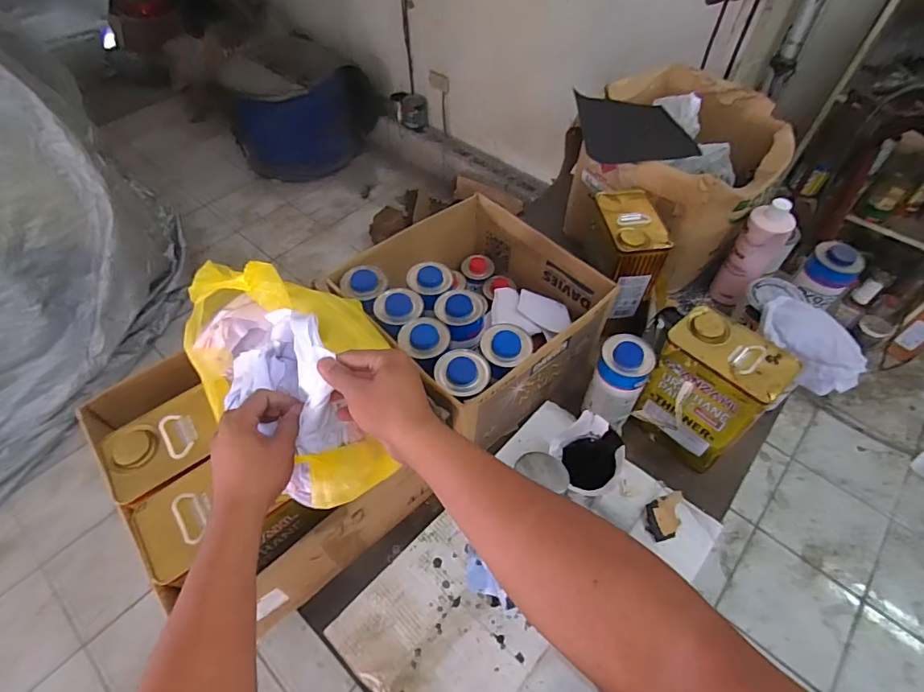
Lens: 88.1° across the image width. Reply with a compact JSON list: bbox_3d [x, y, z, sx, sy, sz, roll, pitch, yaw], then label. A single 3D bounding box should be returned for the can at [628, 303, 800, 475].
[{"bbox_3d":[0.399,0.073,0.789,0.106,0.233,0.158,-38,61,-25],"label":"can"}]

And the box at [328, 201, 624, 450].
[{"bbox_3d":[0.022,-0.057,0.900,0.380,0.218,0.380,-32,59,-22],"label":"box"}]

